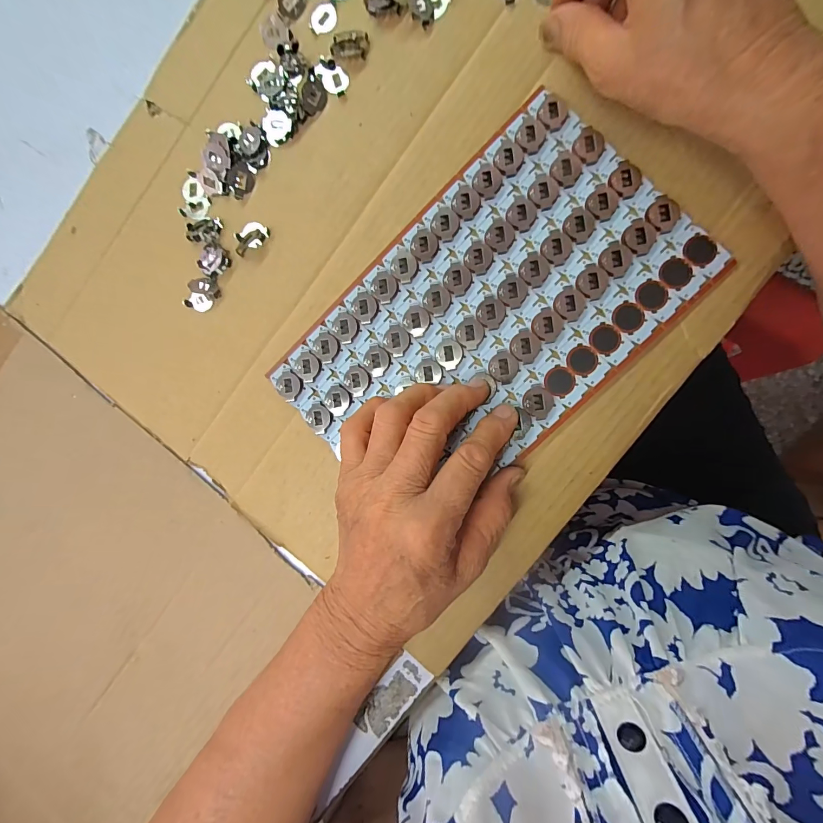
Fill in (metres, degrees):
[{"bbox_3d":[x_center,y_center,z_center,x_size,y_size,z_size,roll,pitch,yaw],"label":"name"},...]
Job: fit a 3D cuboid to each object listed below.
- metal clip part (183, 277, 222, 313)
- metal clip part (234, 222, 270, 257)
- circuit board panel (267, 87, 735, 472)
[{"bbox_3d":[-0.146,-0.081,0.268,0.021,0.004,0.023,29,95,7],"label":"metal clip part"},{"bbox_3d":[-0.110,-0.120,0.263,0.026,0.004,0.016,-23,88,8],"label":"metal clip part"},{"bbox_3d":[0.044,-0.055,0.241,0.244,0.005,0.154,-44,85,7],"label":"circuit board panel"}]

